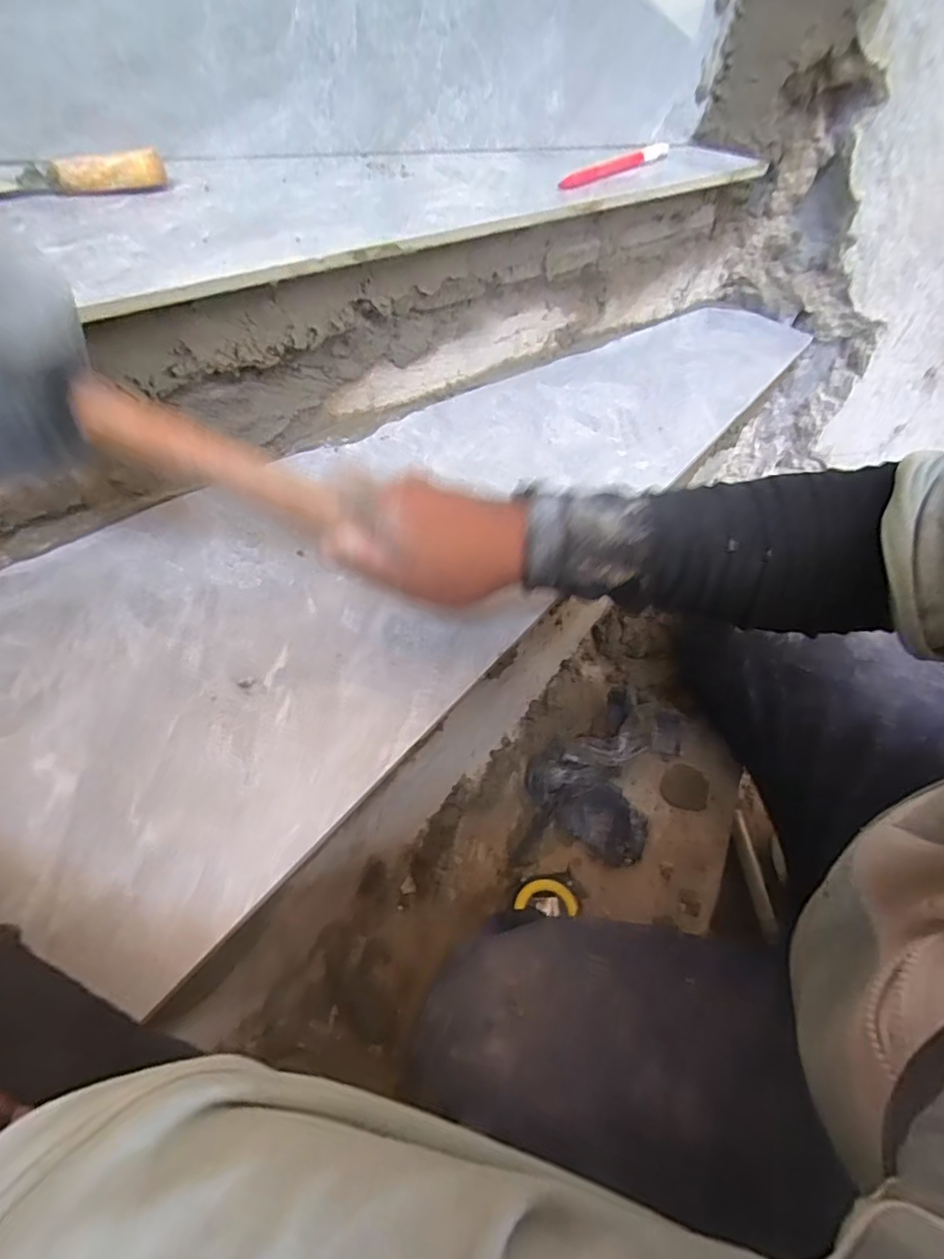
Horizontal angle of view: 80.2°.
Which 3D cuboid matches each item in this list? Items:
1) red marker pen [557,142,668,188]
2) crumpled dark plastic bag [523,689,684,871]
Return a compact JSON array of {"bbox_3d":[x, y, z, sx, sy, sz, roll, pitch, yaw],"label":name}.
[{"bbox_3d":[0.124,-0.403,0.488,0.144,0.016,0.012,-34,65,-23],"label":"red marker pen"},{"bbox_3d":[0.147,0.137,0.599,0.134,0.058,0.178,26,58,15],"label":"crumpled dark plastic bag"}]

